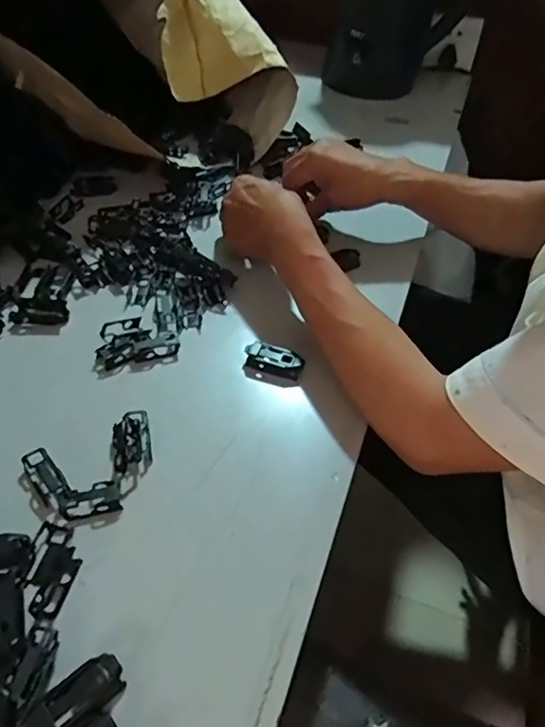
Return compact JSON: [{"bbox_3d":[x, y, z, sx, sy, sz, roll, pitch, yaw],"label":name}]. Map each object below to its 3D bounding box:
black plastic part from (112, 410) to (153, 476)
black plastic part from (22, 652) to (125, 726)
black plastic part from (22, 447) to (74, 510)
[{"bbox_3d":[-0.102,0.056,0.397,0.026,0.011,0.046,-7,49,-11],"label":"black plastic part"},{"bbox_3d":[-0.104,0.177,0.290,0.050,0.008,0.025,-26,55,-25],"label":"black plastic part"},{"bbox_3d":[-0.154,0.078,0.375,0.018,0.010,0.043,-28,56,-26],"label":"black plastic part"}]

